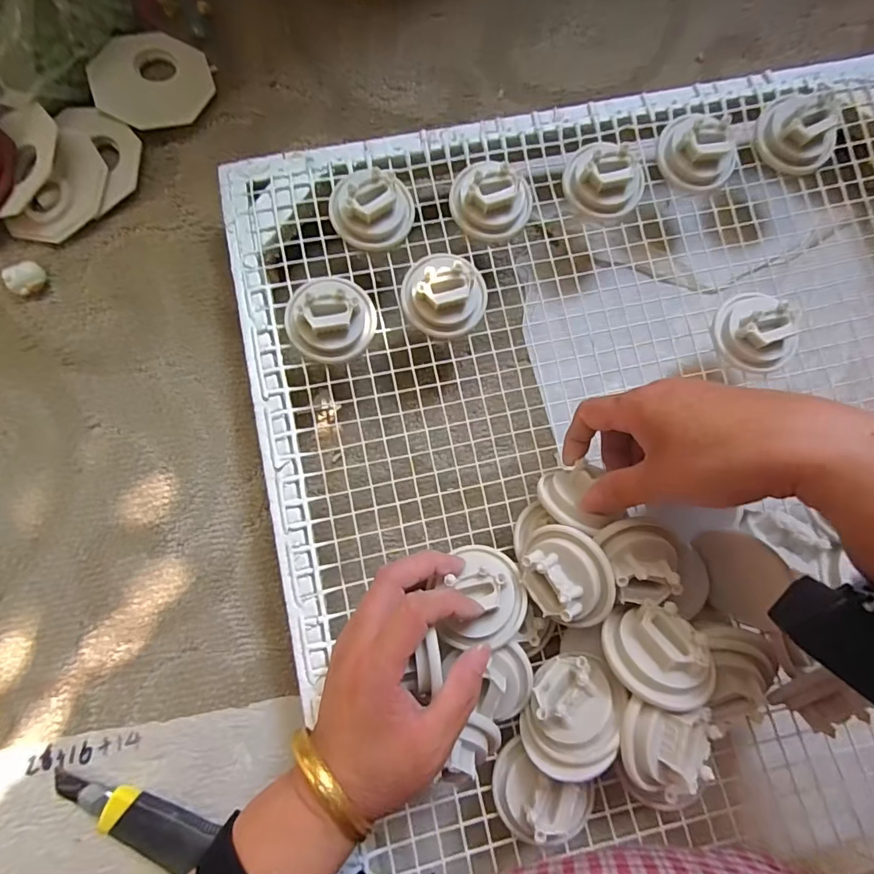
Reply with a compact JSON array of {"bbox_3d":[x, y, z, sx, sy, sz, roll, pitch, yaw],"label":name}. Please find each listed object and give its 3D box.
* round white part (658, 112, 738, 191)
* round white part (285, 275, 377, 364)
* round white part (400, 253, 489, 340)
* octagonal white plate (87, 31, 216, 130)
[{"bbox_3d":[0.211,-0.231,0.384,0.062,0.026,0.052,38,82,3],"label":"round white part"},{"bbox_3d":[-0.080,-0.090,0.346,0.065,0.029,0.062,0,82,-2],"label":"round white part"},{"bbox_3d":[0.007,-0.112,0.358,0.062,0.027,0.063,0,82,-2],"label":"round white part"},{"bbox_3d":[-0.258,-0.324,0.434,0.099,0.018,0.095,-32,84,-6],"label":"octagonal white plate"}]

